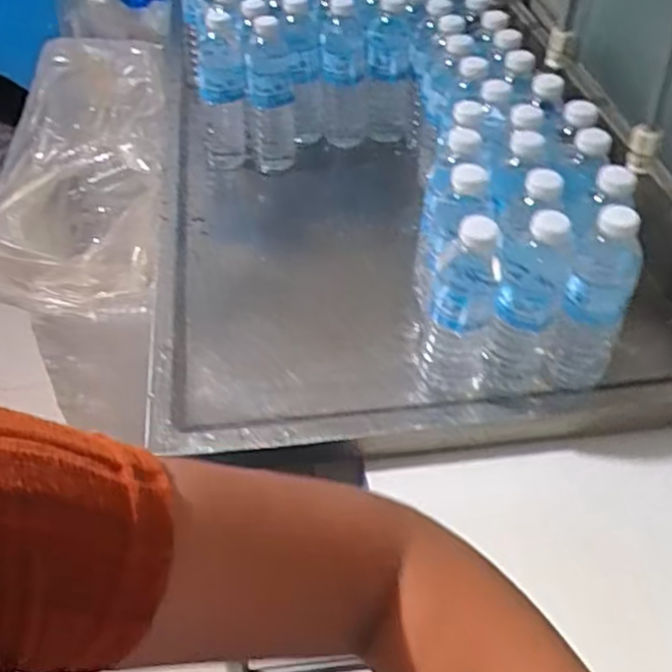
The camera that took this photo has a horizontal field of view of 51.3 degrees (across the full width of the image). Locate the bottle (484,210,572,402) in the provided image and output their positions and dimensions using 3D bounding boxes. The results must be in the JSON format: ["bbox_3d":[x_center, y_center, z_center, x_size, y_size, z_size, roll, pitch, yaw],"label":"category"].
[{"bbox_3d":[0.185,-0.022,0.661,0.075,0.200,0.059,7,46,4],"label":"bottle"}]

